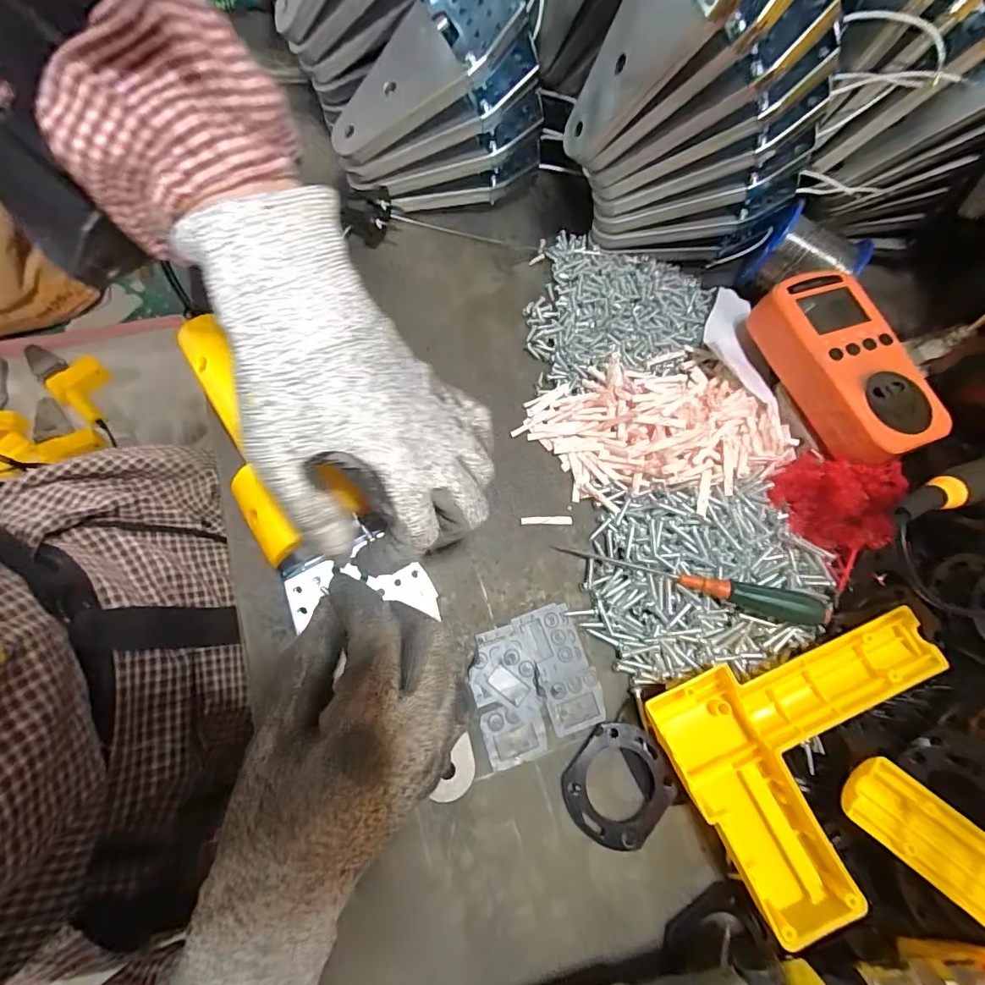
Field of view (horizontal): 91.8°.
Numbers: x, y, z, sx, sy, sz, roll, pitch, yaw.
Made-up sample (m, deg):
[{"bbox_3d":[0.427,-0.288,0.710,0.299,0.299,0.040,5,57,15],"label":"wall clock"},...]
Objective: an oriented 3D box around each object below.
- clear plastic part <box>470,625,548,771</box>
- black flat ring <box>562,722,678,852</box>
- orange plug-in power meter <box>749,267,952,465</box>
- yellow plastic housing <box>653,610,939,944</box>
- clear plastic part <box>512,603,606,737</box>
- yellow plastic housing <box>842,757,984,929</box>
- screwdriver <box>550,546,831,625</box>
[{"bbox_3d":[0.008,0.113,0.266,0.034,0.006,0.069,-6,74,-10],"label":"clear plastic part"},{"bbox_3d":[0.068,0.156,0.254,0.052,0.006,0.059,38,72,5],"label":"black flat ring"},{"bbox_3d":[0.220,-0.080,0.306,0.071,0.037,0.127,-21,77,-13],"label":"orange plug-in power meter"},{"bbox_3d":[0.170,0.133,0.244,0.142,0.030,0.113,-22,77,-14],"label":"yellow plastic housing"},{"bbox_3d":[0.040,0.100,0.275,0.033,0.009,0.068,-21,73,-7],"label":"clear plastic part"},{"bbox_3d":[0.216,0.171,0.218,0.101,0.018,0.034,41,72,6],"label":"yellow plastic housing"},{"bbox_3d":[0.113,0.052,0.279,0.145,0.014,0.016,12,72,17],"label":"screwdriver"}]

